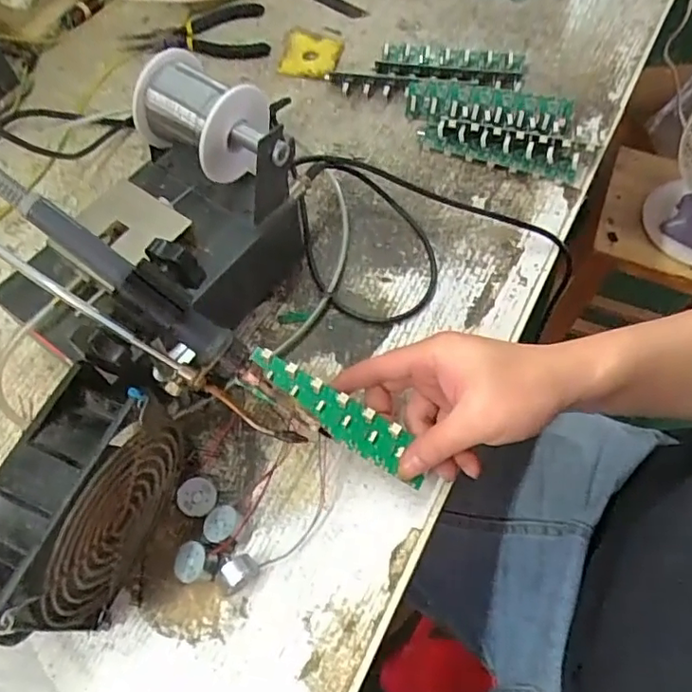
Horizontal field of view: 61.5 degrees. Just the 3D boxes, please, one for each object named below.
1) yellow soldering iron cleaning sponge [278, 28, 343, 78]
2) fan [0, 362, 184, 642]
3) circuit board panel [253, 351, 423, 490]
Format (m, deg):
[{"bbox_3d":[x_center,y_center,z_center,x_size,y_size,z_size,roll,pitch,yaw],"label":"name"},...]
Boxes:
[{"bbox_3d":[-0.035,-0.291,0.581,0.056,0.008,0.060,15,64,7],"label":"yellow soldering iron cleaning sponge"},{"bbox_3d":[-0.140,0.088,0.320,0.047,0.124,0.120,21,64,9],"label":"fan"},{"bbox_3d":[-0.005,0.042,0.379,0.133,0.007,0.029,35,69,9],"label":"circuit board panel"}]

